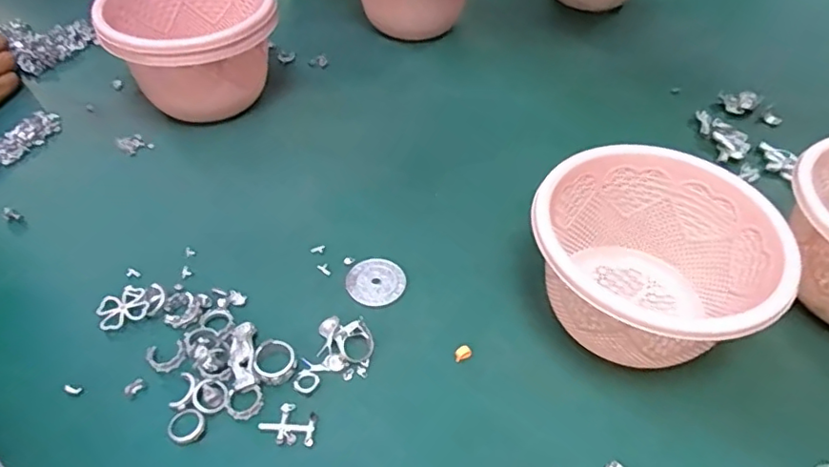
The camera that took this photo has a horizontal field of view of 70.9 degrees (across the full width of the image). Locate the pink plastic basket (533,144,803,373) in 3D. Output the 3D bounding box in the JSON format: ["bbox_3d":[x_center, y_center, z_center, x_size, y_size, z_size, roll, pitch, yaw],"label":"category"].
[{"bbox_3d":[0.153,0.020,0.387,0.142,0.087,0.135,0,47,0],"label":"pink plastic basket"}]

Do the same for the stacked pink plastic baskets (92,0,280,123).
[{"bbox_3d":[-0.202,-0.170,0.544,0.140,0.102,0.131,0,47,0],"label":"stacked pink plastic baskets"}]

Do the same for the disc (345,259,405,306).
[{"bbox_3d":[-0.029,0.035,0.429,0.042,0.004,0.039,0,47,0],"label":"disc"}]

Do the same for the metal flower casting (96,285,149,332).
[{"bbox_3d":[-0.204,0.050,0.405,0.032,0.004,0.031,-22,51,-20],"label":"metal flower casting"}]

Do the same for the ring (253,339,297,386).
[{"bbox_3d":[-0.089,0.082,0.373,0.026,0.007,0.030,-19,50,-17],"label":"ring"}]

